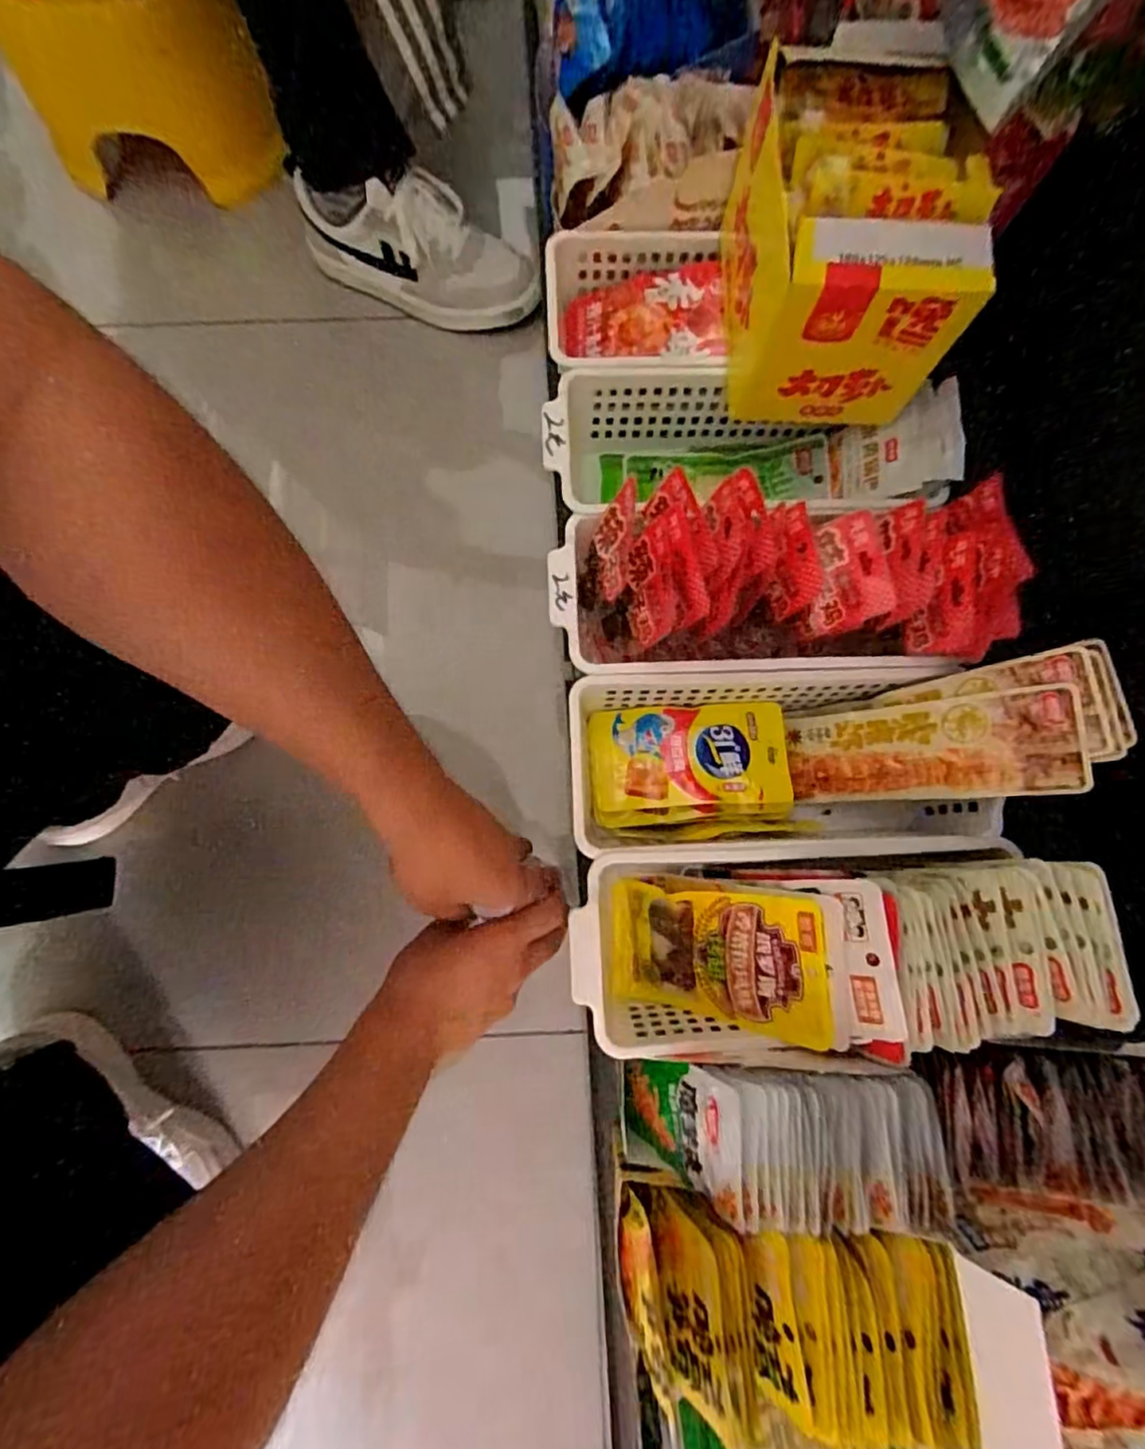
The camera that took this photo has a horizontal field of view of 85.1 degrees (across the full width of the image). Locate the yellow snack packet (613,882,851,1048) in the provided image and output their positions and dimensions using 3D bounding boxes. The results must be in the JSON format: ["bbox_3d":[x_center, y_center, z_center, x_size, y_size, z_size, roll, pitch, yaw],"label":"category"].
[{"bbox_3d":[0.101,0.158,0.428,0.171,0.024,0.088,-11,75,43],"label":"yellow snack packet"}]

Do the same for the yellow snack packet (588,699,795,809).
[{"bbox_3d":[0.090,0.024,0.475,0.147,0.024,0.077,-2,79,-1],"label":"yellow snack packet"}]

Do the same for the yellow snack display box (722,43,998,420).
[{"bbox_3d":[0.187,-0.332,0.436,0.128,0.132,0.178,1,79,-1],"label":"yellow snack display box"}]

